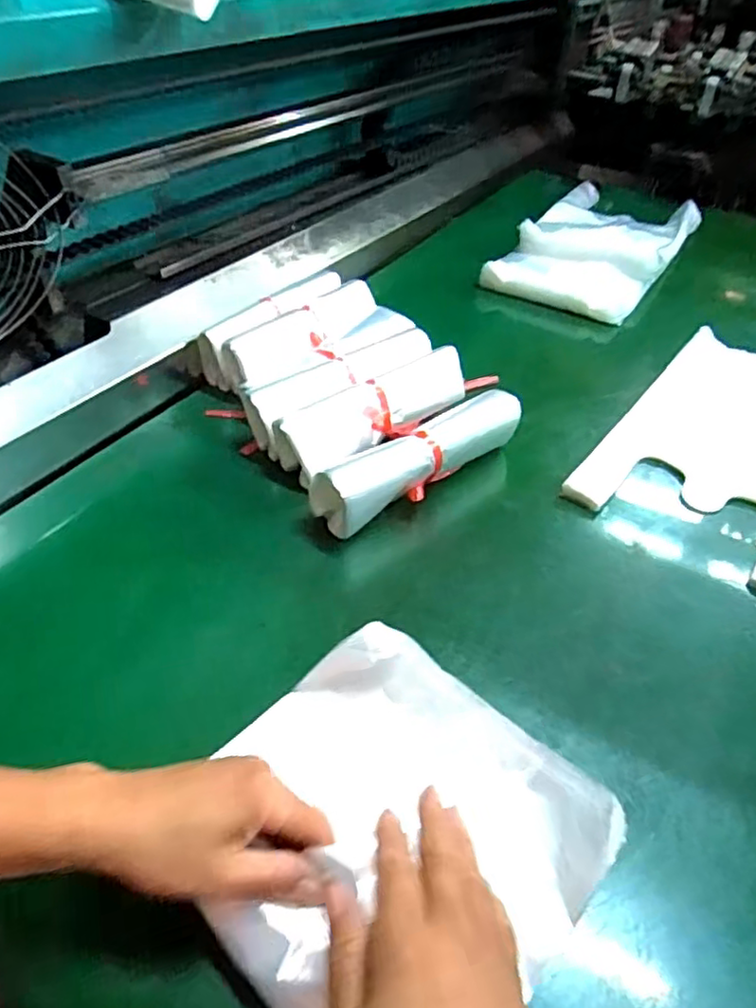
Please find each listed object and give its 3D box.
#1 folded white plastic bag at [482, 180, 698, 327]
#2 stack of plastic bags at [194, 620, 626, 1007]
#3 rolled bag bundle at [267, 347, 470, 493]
[{"bbox_3d":[0.320,-0.384,0.925,0.203,0.030,0.379,23,50,22],"label":"folded white plastic bag"},{"bbox_3d":[0.003,0.175,0.348,0.198,0.050,0.180,33,54,29],"label":"stack of plastic bags"},{"bbox_3d":[-0.001,-0.087,0.606,0.204,0.053,0.051,-31,53,-31],"label":"rolled bag bundle"}]

